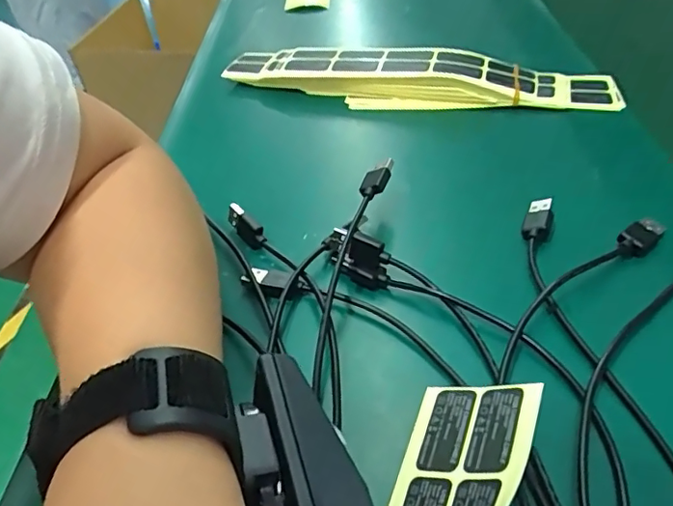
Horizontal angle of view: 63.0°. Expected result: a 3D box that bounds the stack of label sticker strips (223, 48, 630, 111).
[{"bbox_3d":[0.058,-0.139,0.437,0.307,0.033,0.052,7,44,14],"label":"stack of label sticker strips"}]

